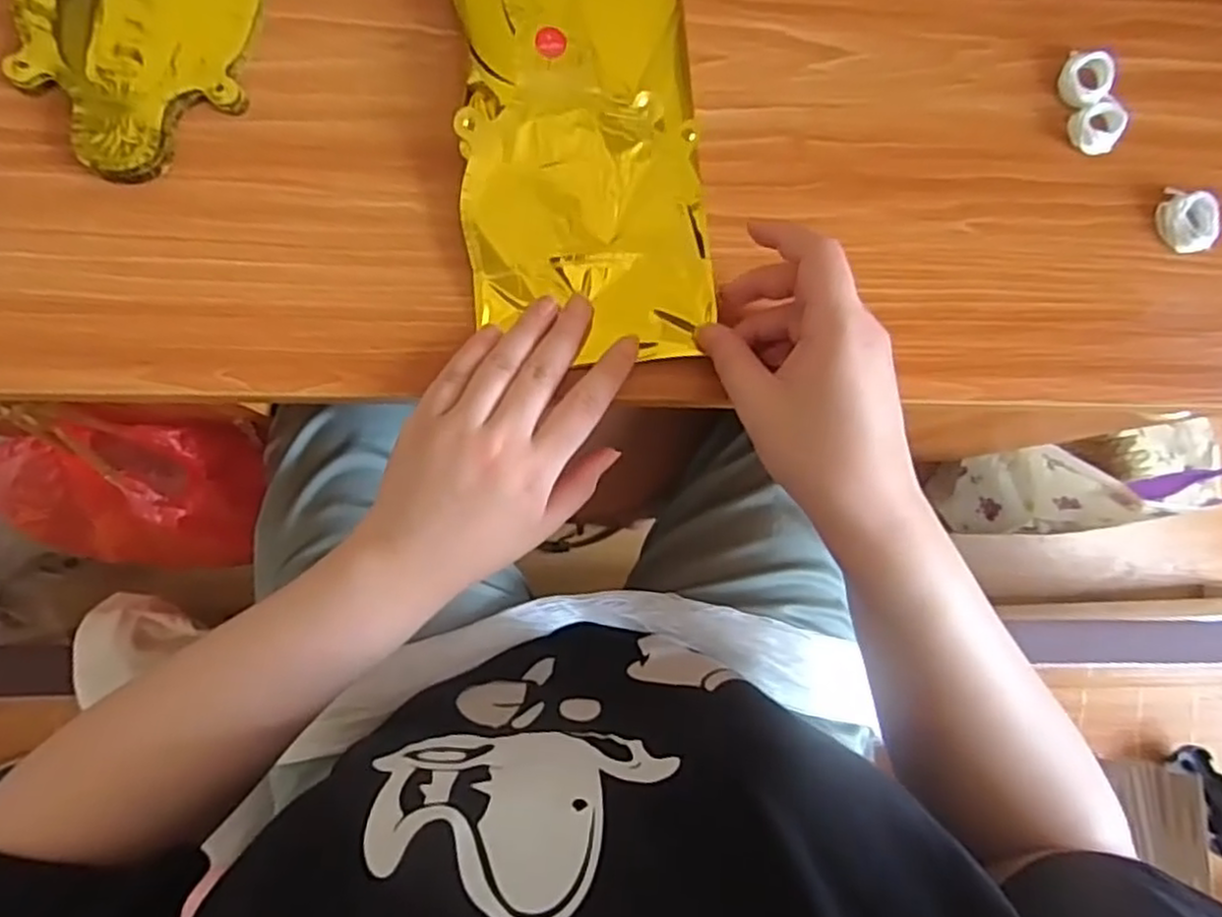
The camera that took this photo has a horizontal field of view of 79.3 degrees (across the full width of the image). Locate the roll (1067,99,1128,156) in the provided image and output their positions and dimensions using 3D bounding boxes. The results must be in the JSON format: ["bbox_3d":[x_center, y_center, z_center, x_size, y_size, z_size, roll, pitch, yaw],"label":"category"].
[{"bbox_3d":[0.279,-0.189,0.421,0.033,0.008,0.028,-26,88,-8],"label":"roll"}]

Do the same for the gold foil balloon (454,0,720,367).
[{"bbox_3d":[-0.015,-0.183,0.380,0.120,0.023,0.252,-3,85,-7],"label":"gold foil balloon"}]

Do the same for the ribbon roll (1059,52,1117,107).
[{"bbox_3d":[0.274,-0.217,0.422,0.028,0.010,0.028,1,85,-7],"label":"ribbon roll"}]

